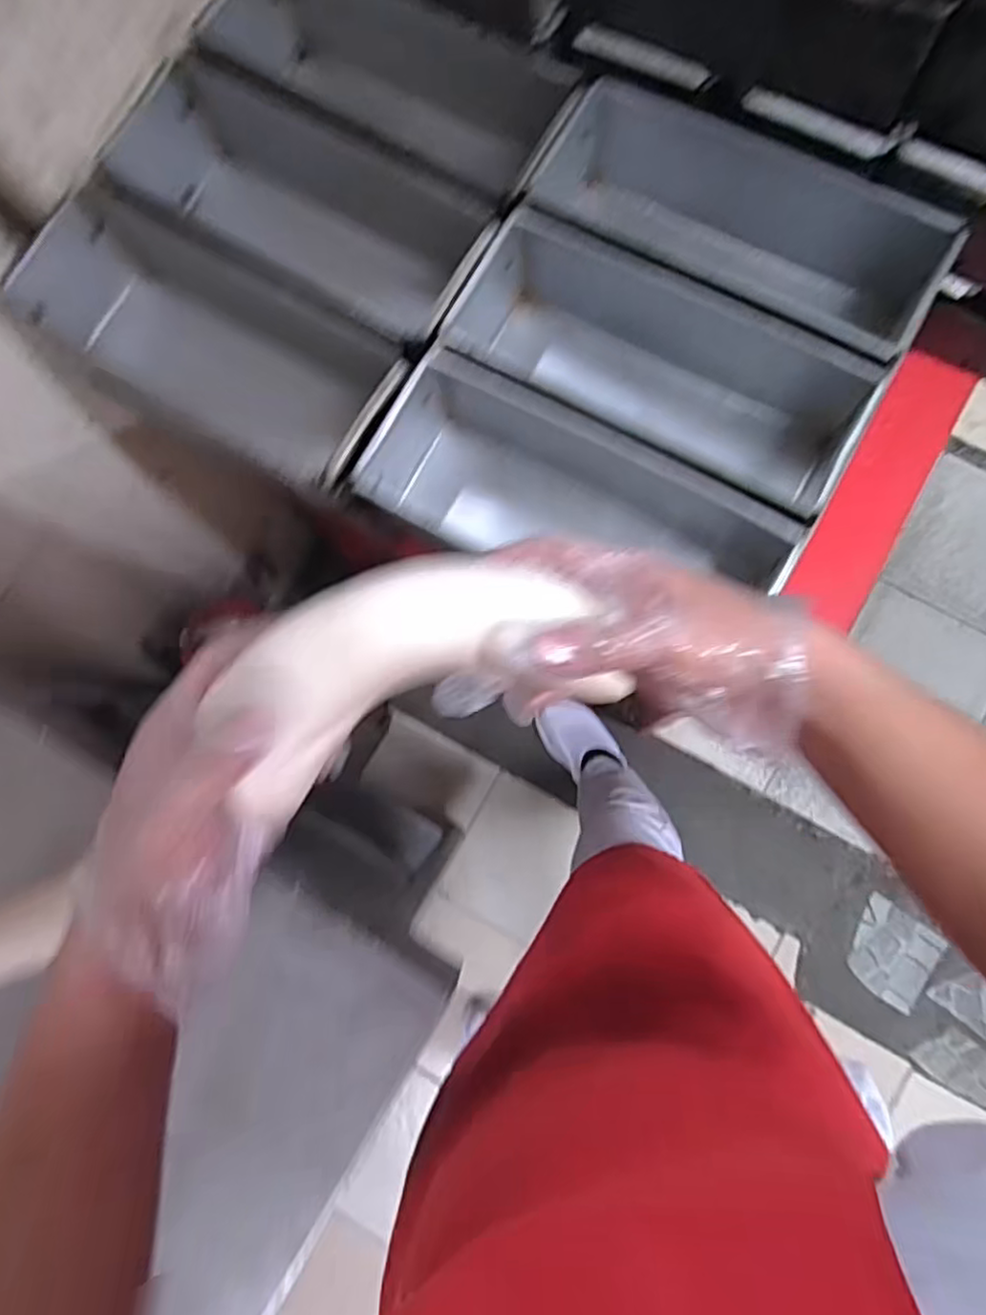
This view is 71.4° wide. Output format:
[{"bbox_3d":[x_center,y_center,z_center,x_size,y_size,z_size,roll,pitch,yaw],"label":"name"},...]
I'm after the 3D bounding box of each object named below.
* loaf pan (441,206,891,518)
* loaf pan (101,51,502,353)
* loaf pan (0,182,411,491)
[{"bbox_3d":[0.129,-0.225,0.564,0.305,0.127,0.143,28,87,6],"label":"loaf pan"},{"bbox_3d":[-0.163,-0.385,0.617,0.349,0.126,0.131,33,87,6],"label":"loaf pan"},{"bbox_3d":[-0.233,-0.260,0.591,0.341,0.115,0.140,31,87,6],"label":"loaf pan"}]

